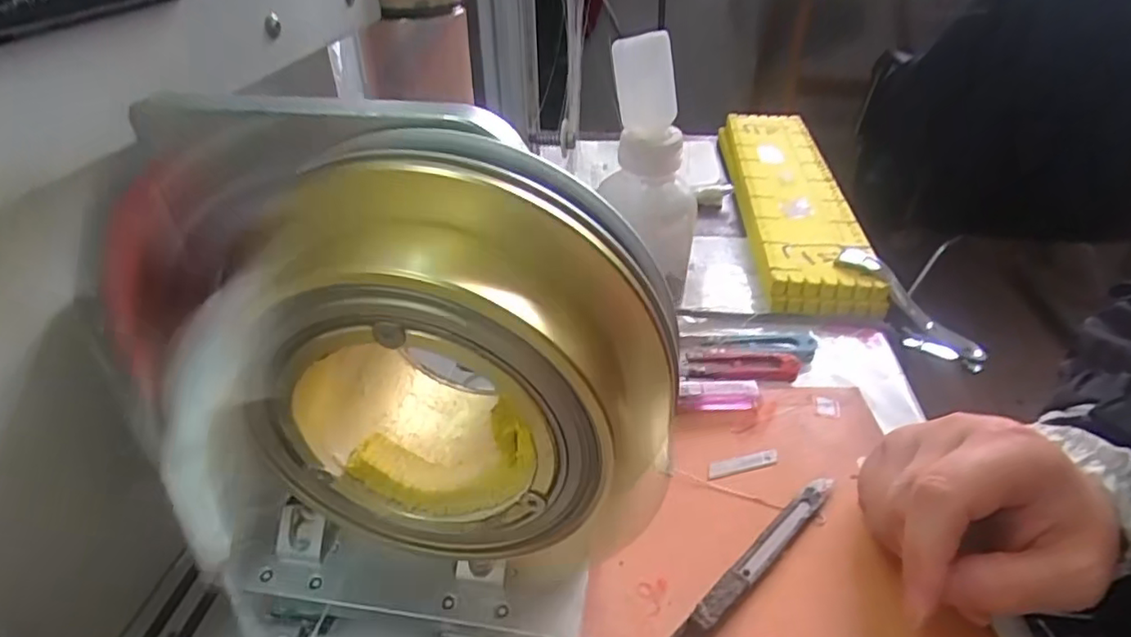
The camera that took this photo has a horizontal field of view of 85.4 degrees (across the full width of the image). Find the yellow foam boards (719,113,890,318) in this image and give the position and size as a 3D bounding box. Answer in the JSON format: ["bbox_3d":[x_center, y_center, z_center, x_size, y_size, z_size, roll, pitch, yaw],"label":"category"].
[{"bbox_3d":[0.201,-0.115,0.561,0.091,0.034,0.344,4,36,6],"label":"yellow foam boards"}]

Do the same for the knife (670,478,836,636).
[{"bbox_3d":[0.082,0.111,0.272,0.137,0.008,0.013,-29,45,-34],"label":"knife"}]

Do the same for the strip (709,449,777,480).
[{"bbox_3d":[0.094,0.076,0.324,0.041,0.004,0.009,-10,46,-13],"label":"strip"}]

